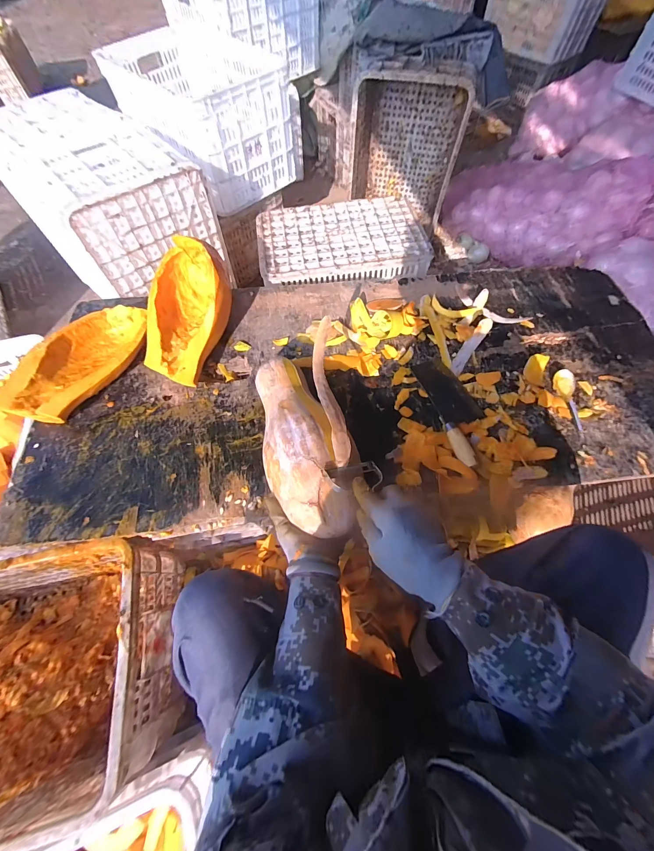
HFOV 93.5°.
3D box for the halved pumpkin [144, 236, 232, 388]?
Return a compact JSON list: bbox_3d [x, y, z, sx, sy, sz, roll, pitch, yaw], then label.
[{"bbox_3d":[-0.316,-0.252,0.686,0.171,0.133,0.308,9,64,6],"label":"halved pumpkin"}]

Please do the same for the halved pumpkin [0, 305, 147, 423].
[{"bbox_3d":[-0.508,-0.135,0.660,0.161,0.090,0.299,22,66,12],"label":"halved pumpkin"}]

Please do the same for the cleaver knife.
[{"bbox_3d":[0.265,-0.040,0.632,0.091,0.030,0.247,-14,64,-5],"label":"cleaver knife"}]

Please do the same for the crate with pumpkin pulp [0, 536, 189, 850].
[{"bbox_3d":[-0.564,0.445,0.526,0.564,0.273,0.348,-11,64,-6],"label":"crate with pumpkin pulp"}]

